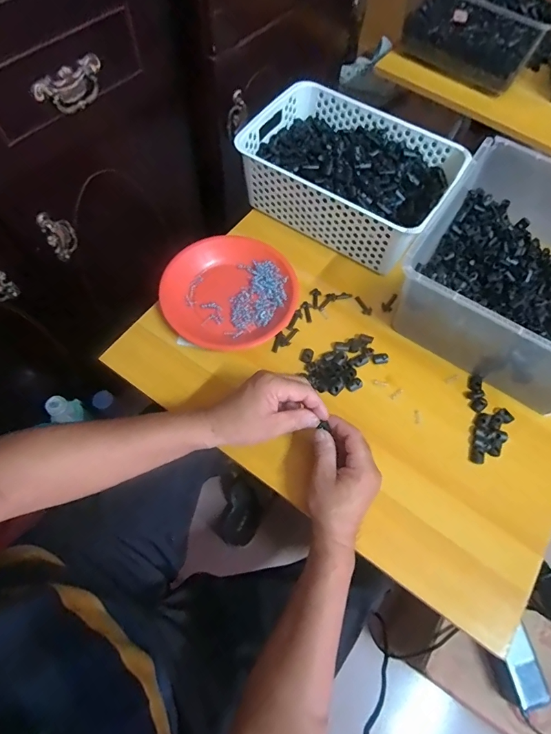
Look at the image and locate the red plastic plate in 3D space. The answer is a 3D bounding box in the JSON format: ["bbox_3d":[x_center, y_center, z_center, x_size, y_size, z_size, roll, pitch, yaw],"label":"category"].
[{"bbox_3d":[-0.066,-0.112,0.584,0.188,0.029,0.168,4,65,-1],"label":"red plastic plate"}]

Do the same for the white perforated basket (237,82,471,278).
[{"bbox_3d":[0.112,-0.298,0.634,0.298,0.103,0.206,32,67,11],"label":"white perforated basket"}]

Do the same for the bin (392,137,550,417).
[{"bbox_3d":[0.339,-0.113,0.543,0.286,0.138,0.291,32,67,12],"label":"bin"}]

